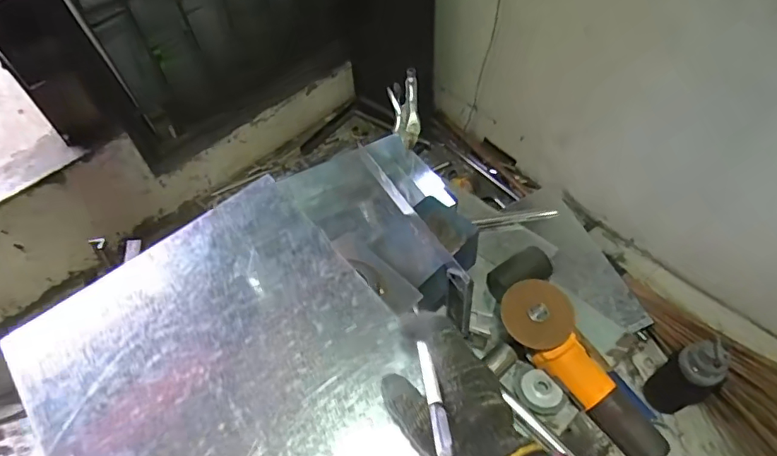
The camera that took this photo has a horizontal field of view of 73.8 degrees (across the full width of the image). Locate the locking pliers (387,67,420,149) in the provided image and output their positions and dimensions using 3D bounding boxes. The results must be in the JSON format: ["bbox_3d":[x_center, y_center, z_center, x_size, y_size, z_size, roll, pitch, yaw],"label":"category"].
[{"bbox_3d":[0.030,-0.192,0.878,0.046,0.188,0.014,-21,63,-3],"label":"locking pliers"}]

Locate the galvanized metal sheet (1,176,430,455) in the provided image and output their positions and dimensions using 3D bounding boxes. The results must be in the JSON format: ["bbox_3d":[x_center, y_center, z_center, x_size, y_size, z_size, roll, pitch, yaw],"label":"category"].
[{"bbox_3d":[-0.139,0.190,0.515,0.345,0.012,0.490,-35,62,-17],"label":"galvanized metal sheet"}]

